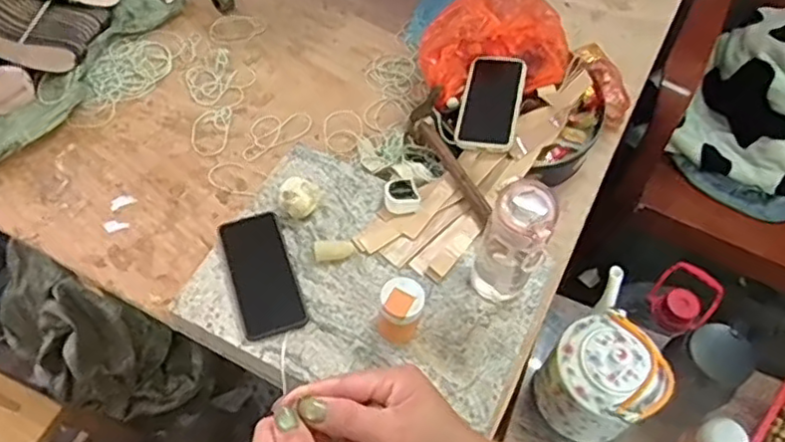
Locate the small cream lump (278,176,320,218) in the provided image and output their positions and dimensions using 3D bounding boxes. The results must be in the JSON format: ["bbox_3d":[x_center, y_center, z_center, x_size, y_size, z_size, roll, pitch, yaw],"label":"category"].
[{"bbox_3d":[-0.123,-0.030,0.864,0.051,0.043,0.050,10,57,2],"label":"small cream lump"}]

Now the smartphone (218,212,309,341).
[{"bbox_3d":[-0.159,0.066,0.812,0.077,0.014,0.157,-15,67,-15],"label":"smartphone"}]

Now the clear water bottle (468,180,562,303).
[{"bbox_3d":[0.138,0.027,0.766,0.067,0.186,0.070,18,58,7],"label":"clear water bottle"}]

